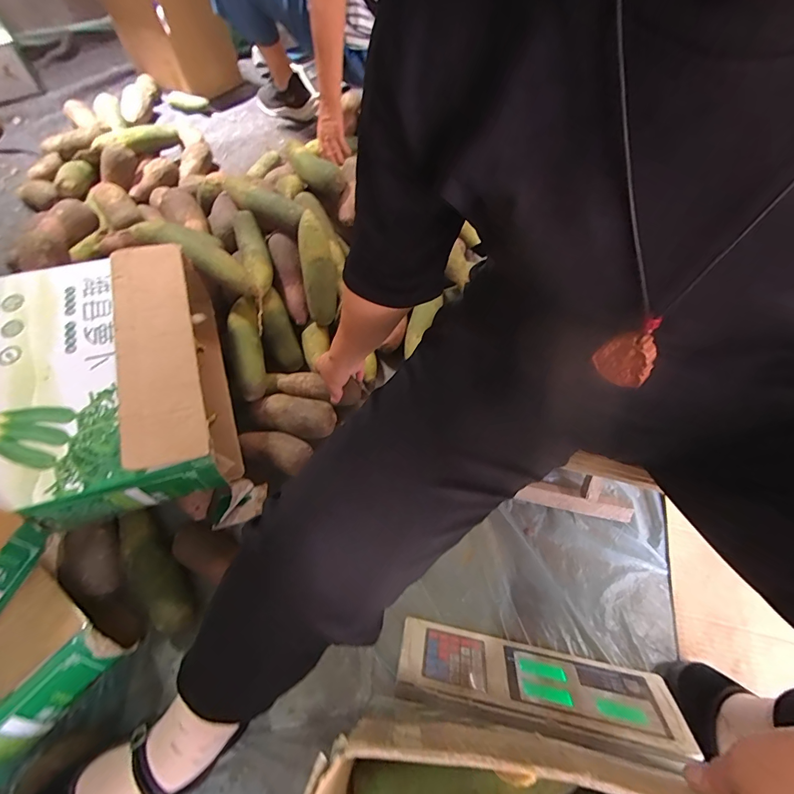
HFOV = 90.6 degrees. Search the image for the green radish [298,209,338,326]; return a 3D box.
[{"bbox_3d":[-0.141,-0.232,0.721,0.058,0.191,0.068,-5,20,-3],"label":"green radish"}]

